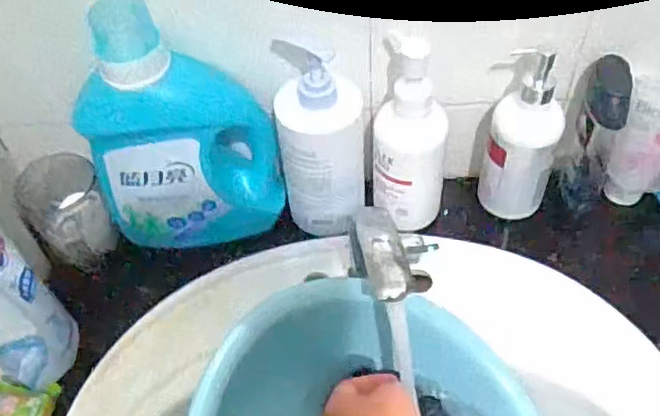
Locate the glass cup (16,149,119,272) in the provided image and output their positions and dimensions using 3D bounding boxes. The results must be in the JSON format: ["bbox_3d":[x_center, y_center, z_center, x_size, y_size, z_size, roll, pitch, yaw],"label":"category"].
[{"bbox_3d":[-0.260,0.002,0.637,0.072,0.092,0.088,-37,60,-22],"label":"glass cup"}]

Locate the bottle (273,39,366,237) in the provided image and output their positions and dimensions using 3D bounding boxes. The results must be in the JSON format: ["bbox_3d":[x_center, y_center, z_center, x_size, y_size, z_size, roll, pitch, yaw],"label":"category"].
[{"bbox_3d":[-0.005,-0.056,0.618,0.083,0.175,0.073,-6,54,-2],"label":"bottle"}]

